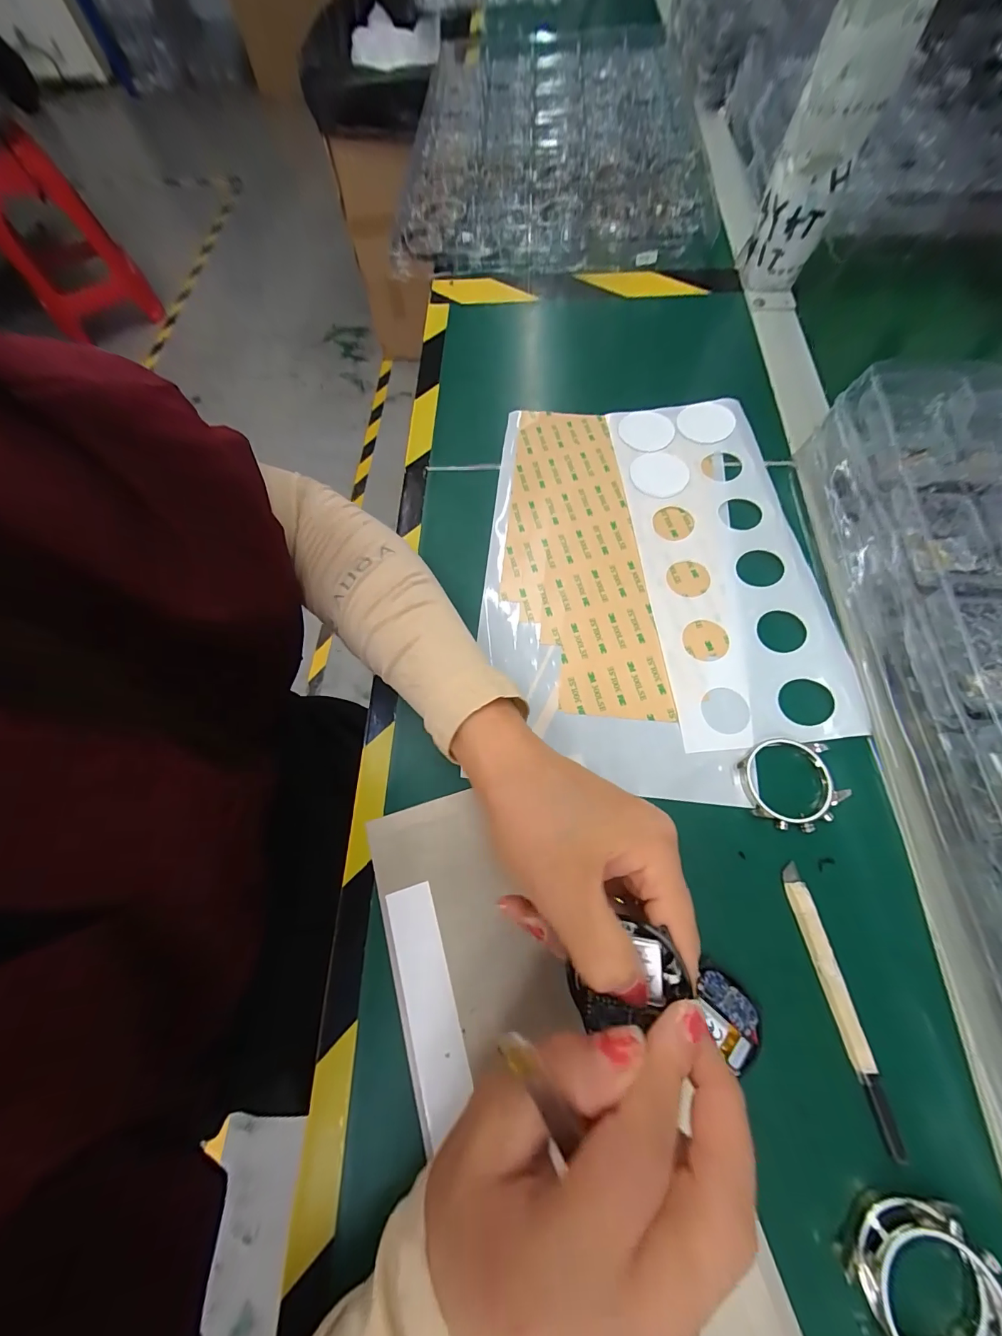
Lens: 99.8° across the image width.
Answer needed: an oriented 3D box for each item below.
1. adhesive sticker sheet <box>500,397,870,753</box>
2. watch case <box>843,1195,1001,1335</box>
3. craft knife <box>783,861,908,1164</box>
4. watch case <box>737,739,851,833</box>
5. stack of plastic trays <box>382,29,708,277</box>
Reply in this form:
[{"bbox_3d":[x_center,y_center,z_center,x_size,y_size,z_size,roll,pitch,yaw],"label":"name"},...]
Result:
[{"bbox_3d":[0.107,-0.084,0.298,0.200,0.007,0.275,-2,68,3],"label":"adhesive sticker sheet"},{"bbox_3d":[0.164,0.238,0.159,0.051,0.021,0.050,-21,69,-5],"label":"watch case"},{"bbox_3d":[0.158,0.155,0.199,0.010,0.005,0.112,-10,68,-1],"label":"craft knife"},{"bbox_3d":[0.160,0.063,0.233,0.050,0.006,0.049,-3,68,2],"label":"watch case"},{"bbox_3d":[0.058,-0.644,0.502,0.315,0.032,0.495,2,69,4],"label":"stack of plastic trays"}]

